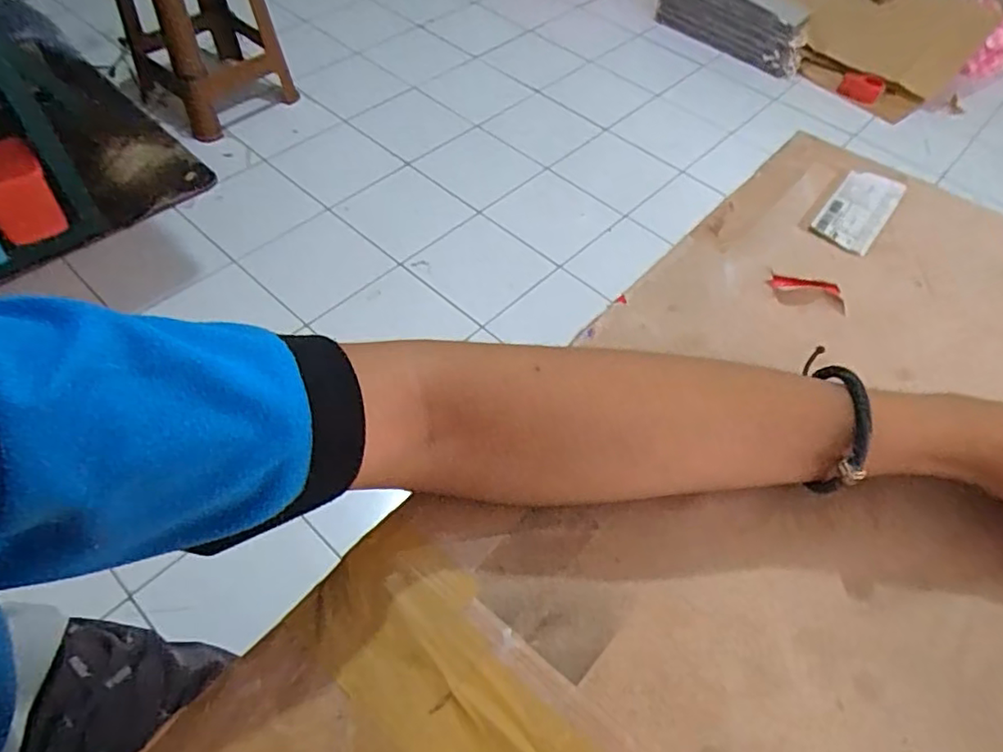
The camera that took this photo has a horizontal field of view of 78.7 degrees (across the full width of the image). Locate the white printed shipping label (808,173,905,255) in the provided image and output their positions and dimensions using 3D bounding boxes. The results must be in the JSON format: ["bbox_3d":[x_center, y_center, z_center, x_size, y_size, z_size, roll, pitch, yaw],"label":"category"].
[{"bbox_3d":[0.252,-0.119,0.430,0.039,0.004,0.097,34,59,19],"label":"white printed shipping label"}]

